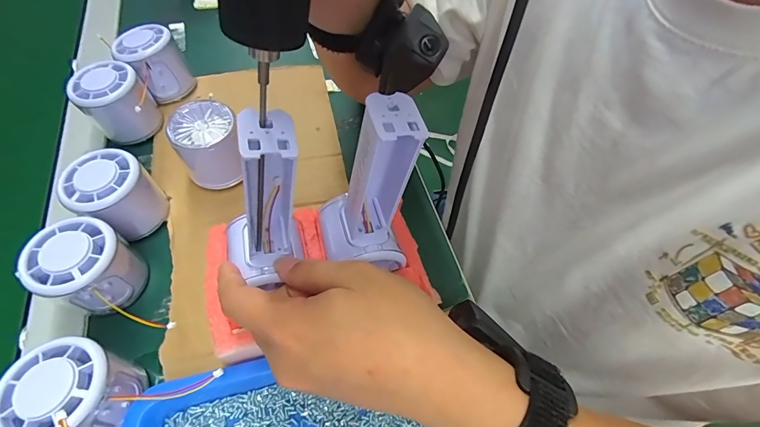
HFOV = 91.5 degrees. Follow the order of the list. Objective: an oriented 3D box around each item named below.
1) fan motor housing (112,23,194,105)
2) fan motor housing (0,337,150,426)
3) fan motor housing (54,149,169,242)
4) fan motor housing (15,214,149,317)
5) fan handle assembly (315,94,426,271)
[{"bbox_3d":[-0.232,-0.153,0.387,0.057,0.064,0.055,-28,64,-20],"label":"fan motor housing"},{"bbox_3d":[-0.182,0.111,0.226,0.059,0.056,0.054,1,59,-1],"label":"fan motor housing"},{"bbox_3d":[-0.212,-0.014,0.300,0.054,0.059,0.051,-37,67,-21],"label":"fan motor housing"},{"bbox_3d":[-0.209,0.040,0.269,0.051,0.059,0.054,1,59,-1],"label":"fan motor housing"},{"bbox_3d":[-0.009,-0.007,0.226,0.059,0.121,0.049,-12,60,-12],"label":"fan handle assembly"}]

